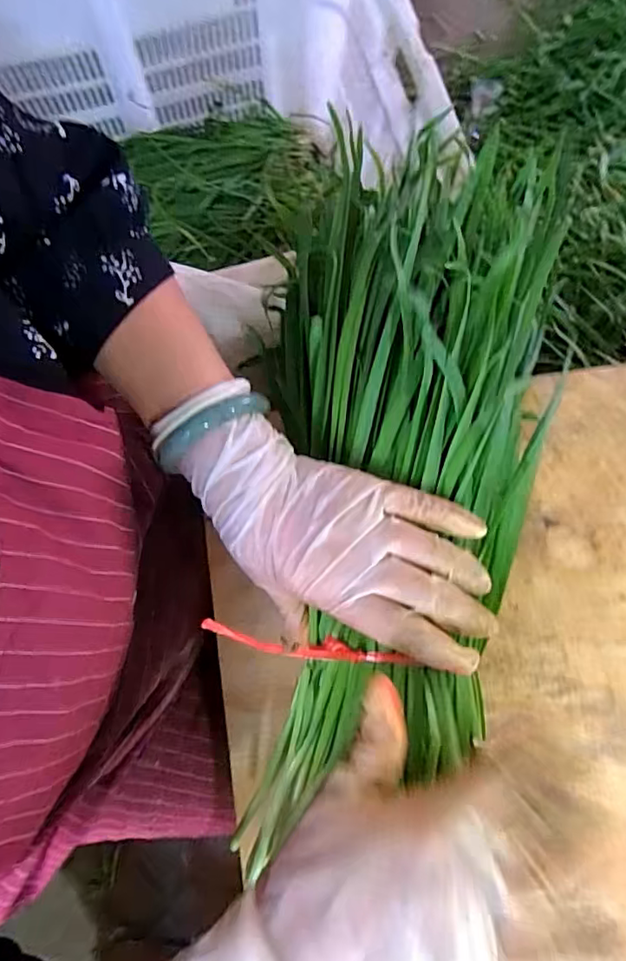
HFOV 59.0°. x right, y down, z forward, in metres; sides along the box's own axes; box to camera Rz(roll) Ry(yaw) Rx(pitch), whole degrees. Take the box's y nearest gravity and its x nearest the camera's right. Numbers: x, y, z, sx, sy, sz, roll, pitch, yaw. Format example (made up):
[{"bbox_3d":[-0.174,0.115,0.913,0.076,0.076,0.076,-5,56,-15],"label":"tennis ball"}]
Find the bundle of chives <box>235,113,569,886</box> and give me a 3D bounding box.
[{"bbox_3d":[0.051,-0.027,0.323,0.164,0.083,0.443,11,74,1],"label":"bundle of chives"}]

